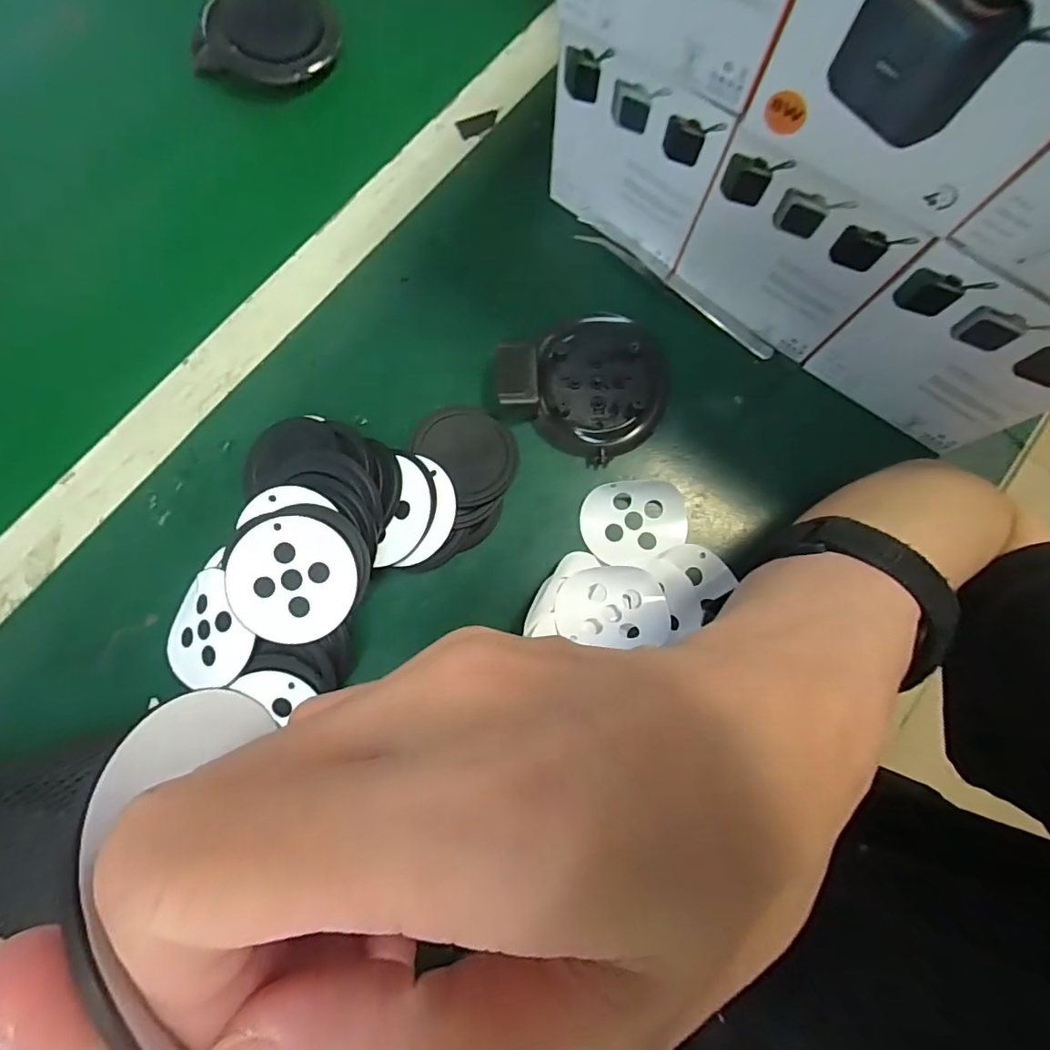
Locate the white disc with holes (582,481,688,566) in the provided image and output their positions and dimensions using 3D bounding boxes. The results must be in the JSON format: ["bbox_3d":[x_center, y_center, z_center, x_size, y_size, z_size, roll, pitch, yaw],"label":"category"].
[{"bbox_3d":[0.064,-0.002,0.299,0.059,0.009,0.046,-15,79,-3],"label":"white disc with holes"}]

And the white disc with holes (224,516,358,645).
[{"bbox_3d":[-0.115,0.027,0.259,0.061,0.004,0.061,0,89,-3],"label":"white disc with holes"}]

